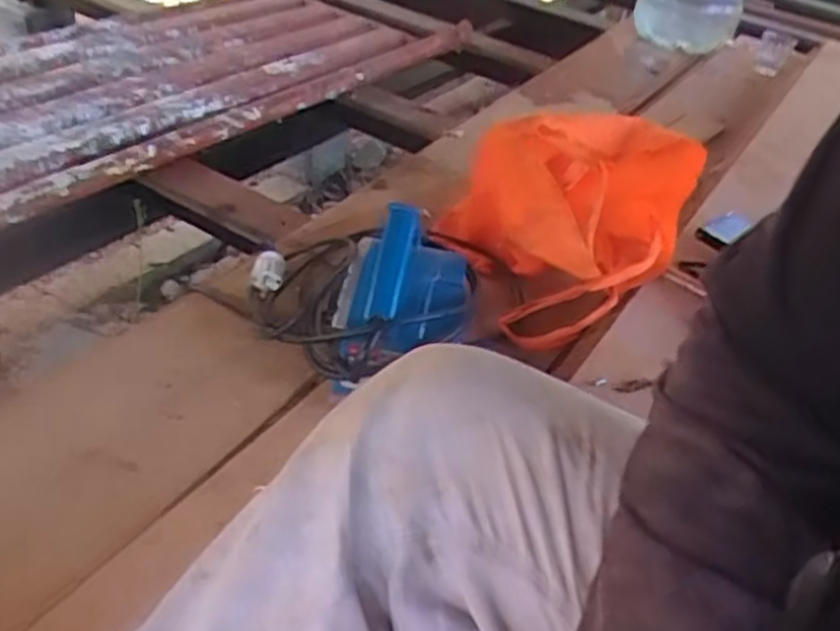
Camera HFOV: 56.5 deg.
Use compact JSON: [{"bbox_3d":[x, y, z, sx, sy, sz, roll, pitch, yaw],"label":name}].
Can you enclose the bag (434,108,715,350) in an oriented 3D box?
[{"bbox_3d":[0.187,-0.144,0.986,0.289,0.197,0.253,-18,45,-31],"label":"bag"}]

